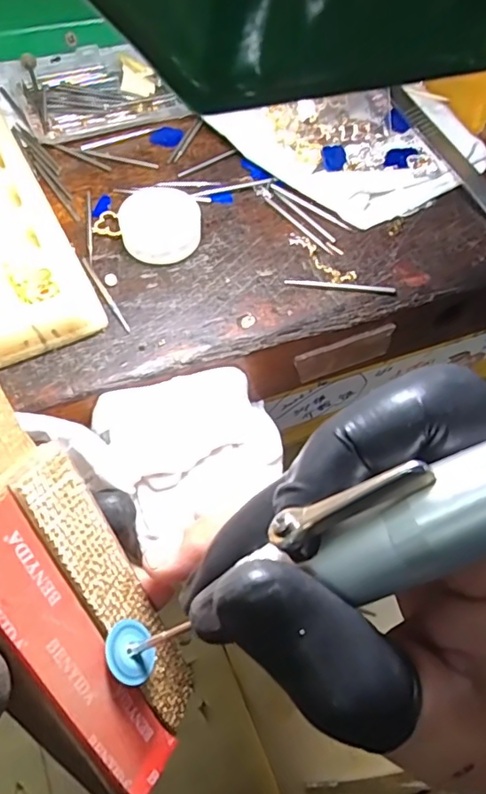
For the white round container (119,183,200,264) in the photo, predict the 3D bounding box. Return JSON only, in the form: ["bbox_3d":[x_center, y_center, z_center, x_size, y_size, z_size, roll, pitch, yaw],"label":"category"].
[{"bbox_3d":[-0.034,-0.070,0.220,0.032,0.015,0.031,1,58,-2],"label":"white round container"}]

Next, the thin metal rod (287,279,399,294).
[{"bbox_3d":[0.039,-0.045,0.216,0.043,0.004,0.004,6,58,1],"label":"thin metal rod"}]

